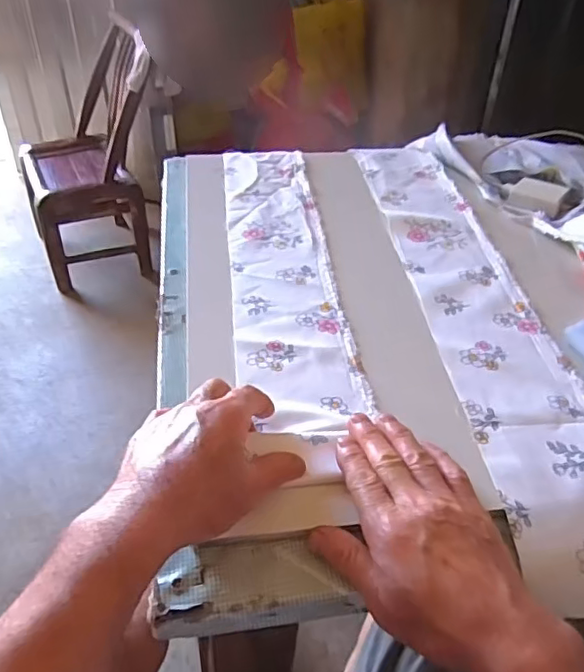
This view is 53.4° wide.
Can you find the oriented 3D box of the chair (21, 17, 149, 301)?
[{"bbox_3d":[-0.570,-0.507,1.620,0.336,0.587,0.399,-16,44,-20],"label":"chair"}]

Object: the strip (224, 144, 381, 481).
[{"bbox_3d":[-0.011,-0.079,0.612,0.109,0.014,0.549,-3,40,-6],"label":"strip"}]

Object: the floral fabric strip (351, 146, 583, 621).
[{"bbox_3d":[0.177,-0.042,0.613,0.109,0.042,0.639,-2,41,-5],"label":"floral fabric strip"}]

